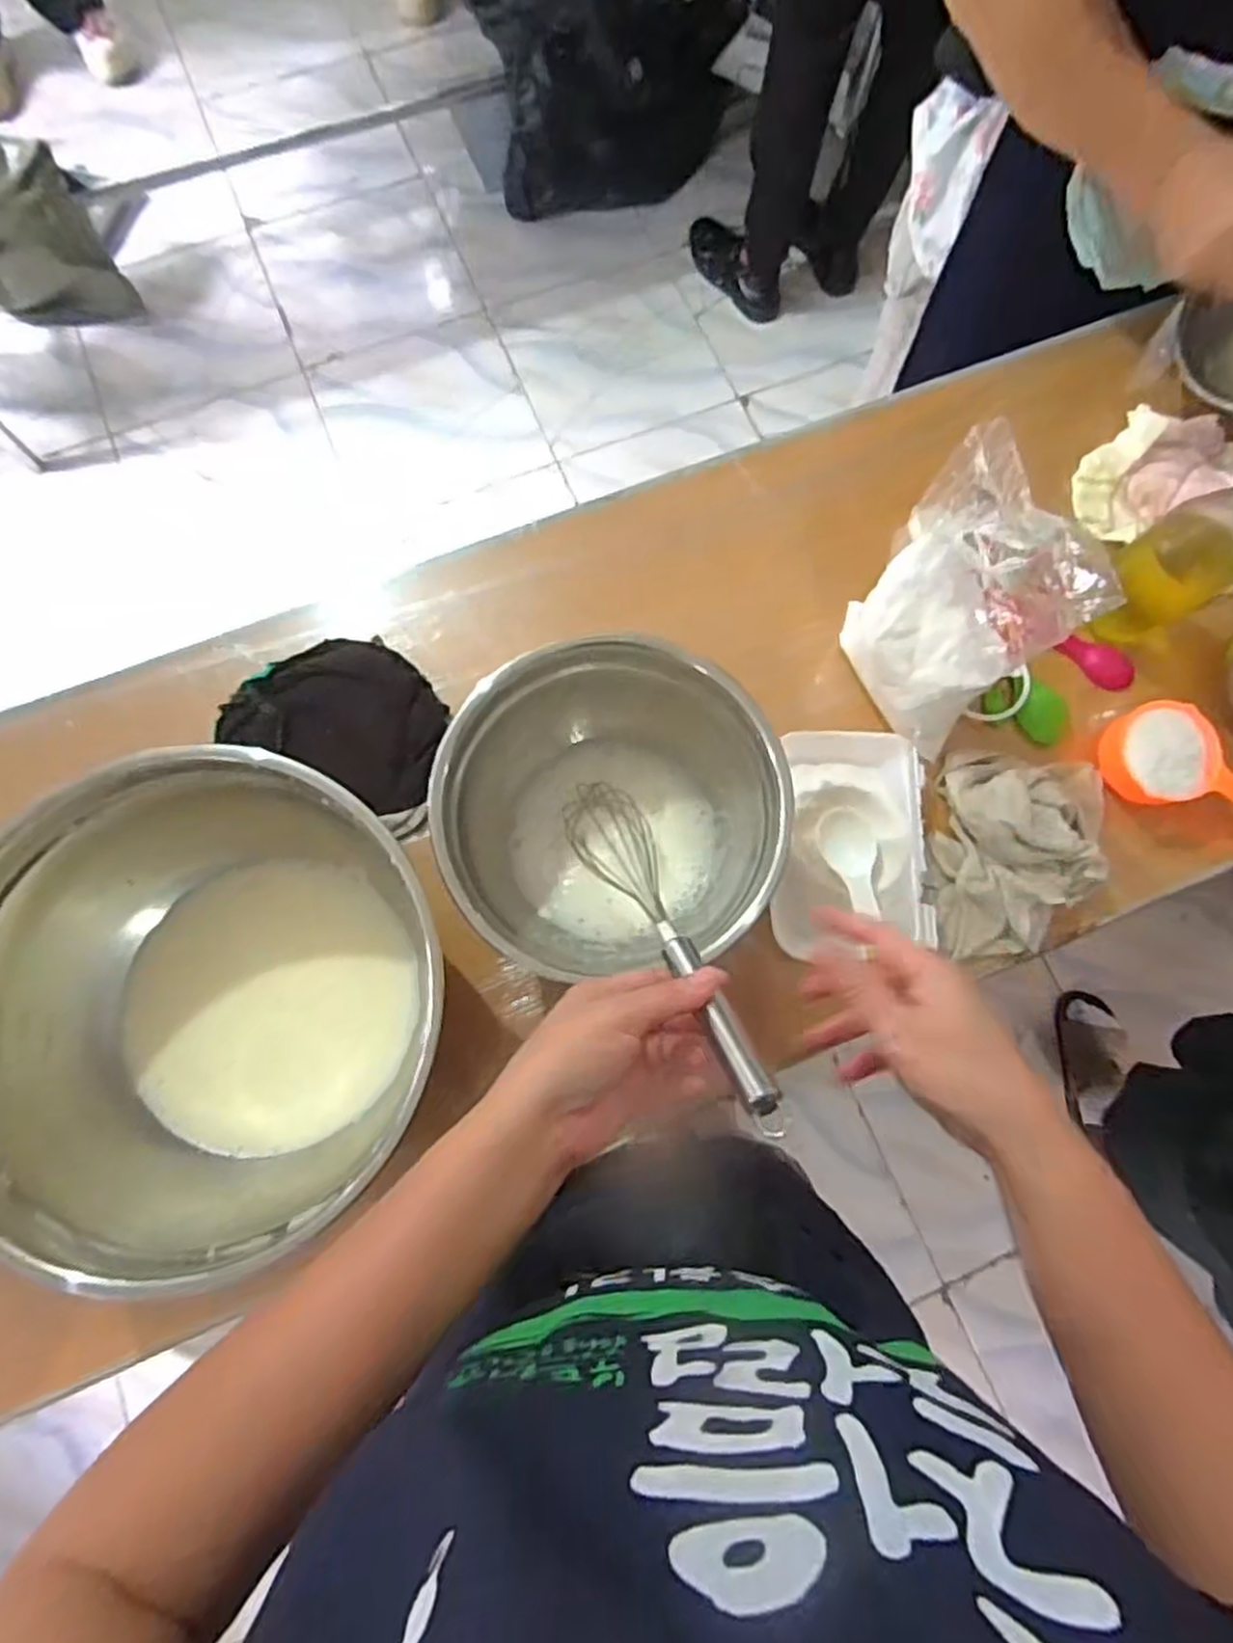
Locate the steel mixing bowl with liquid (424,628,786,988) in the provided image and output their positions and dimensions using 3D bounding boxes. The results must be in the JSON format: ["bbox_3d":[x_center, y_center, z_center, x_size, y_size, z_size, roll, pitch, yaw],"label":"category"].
[{"bbox_3d":[0.000,-0.007,0.511,0.207,0.121,0.206,19,77,4],"label":"steel mixing bowl with liquid"}]

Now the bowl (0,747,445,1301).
[{"bbox_3d":[-0.235,0.114,0.477,0.268,0.170,0.269,0,76,0],"label":"bowl"}]

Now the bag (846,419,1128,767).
[{"bbox_3d":[0.229,-0.144,0.511,0.118,0.197,0.095,34,78,8],"label":"bag"}]

